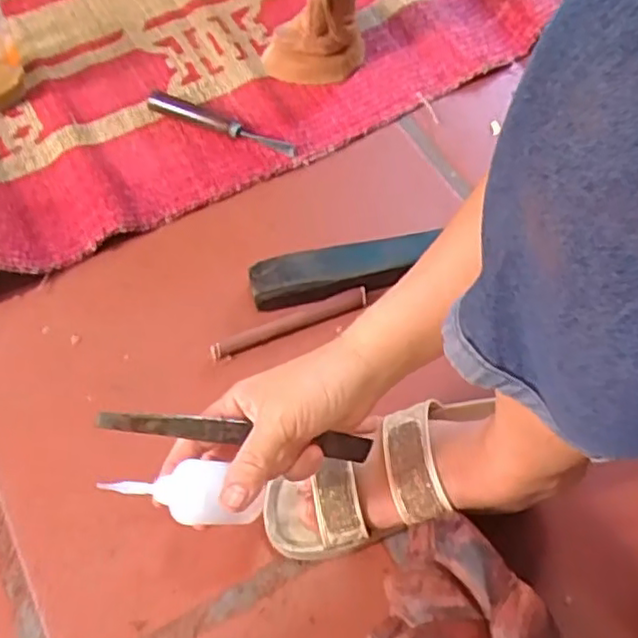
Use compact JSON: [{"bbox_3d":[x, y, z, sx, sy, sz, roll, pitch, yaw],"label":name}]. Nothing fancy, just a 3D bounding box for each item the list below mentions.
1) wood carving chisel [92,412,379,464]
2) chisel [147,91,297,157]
[{"bbox_3d":[-0.046,0.071,0.406,0.173,0.019,0.004,12,21,-22],"label":"wood carving chisel"},{"bbox_3d":[-0.104,-0.204,0.699,0.175,0.019,0.020,24,63,13],"label":"chisel"}]

